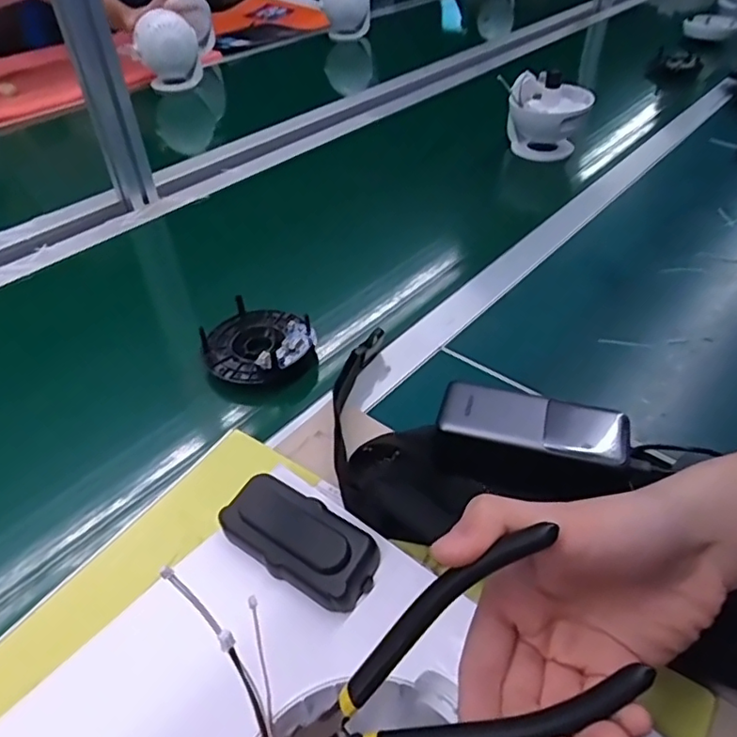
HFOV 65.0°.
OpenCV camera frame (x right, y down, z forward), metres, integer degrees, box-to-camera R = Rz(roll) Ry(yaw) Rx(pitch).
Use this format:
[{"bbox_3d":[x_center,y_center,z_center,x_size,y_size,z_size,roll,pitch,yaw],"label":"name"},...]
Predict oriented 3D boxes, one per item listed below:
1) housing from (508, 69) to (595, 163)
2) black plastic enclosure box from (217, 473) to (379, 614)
[{"bbox_3d":[0.263,-0.373,0.853,0.113,0.111,0.083,5,43,7],"label":"housing"},{"bbox_3d":[-0.045,0.108,0.375,0.103,0.023,0.049,26,49,26],"label":"black plastic enclosure box"}]

